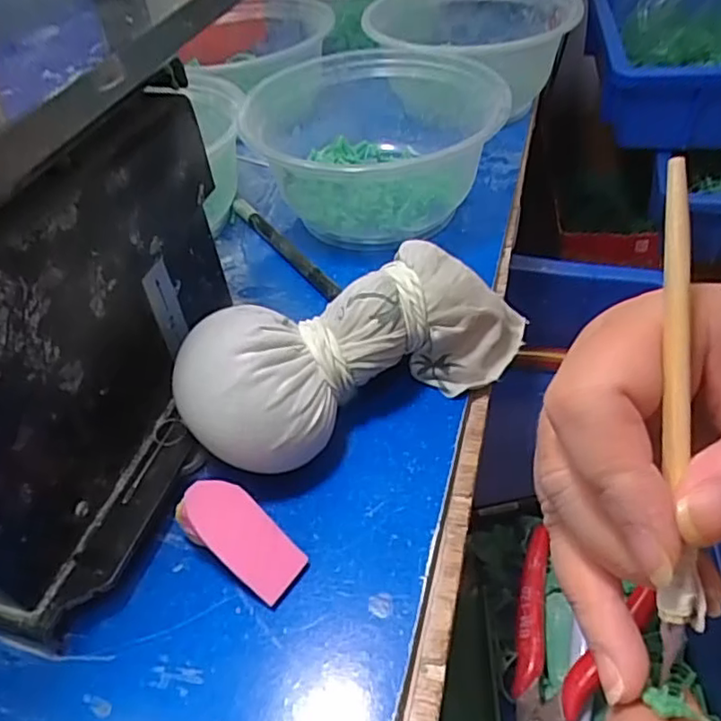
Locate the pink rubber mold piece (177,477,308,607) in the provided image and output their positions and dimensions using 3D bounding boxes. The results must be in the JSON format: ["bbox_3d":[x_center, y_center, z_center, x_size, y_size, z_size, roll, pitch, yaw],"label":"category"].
[{"bbox_3d":[-0.040,0.058,0.208,0.045,0.004,0.021,41,57,3],"label":"pink rubber mold piece"}]

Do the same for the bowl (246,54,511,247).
[{"bbox_3d":[0.009,-0.109,0.338,0.127,0.066,0.130,-3,45,3],"label":"bowl"}]

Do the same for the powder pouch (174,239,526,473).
[{"bbox_3d":[0.004,-0.005,0.245,0.148,0.056,0.052,-26,48,-19],"label":"powder pouch"}]

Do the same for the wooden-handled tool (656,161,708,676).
[{"bbox_3d":[0.073,0.012,0.144,0.008,0.006,0.115,0,87,7],"label":"wooden-handled tool"}]

